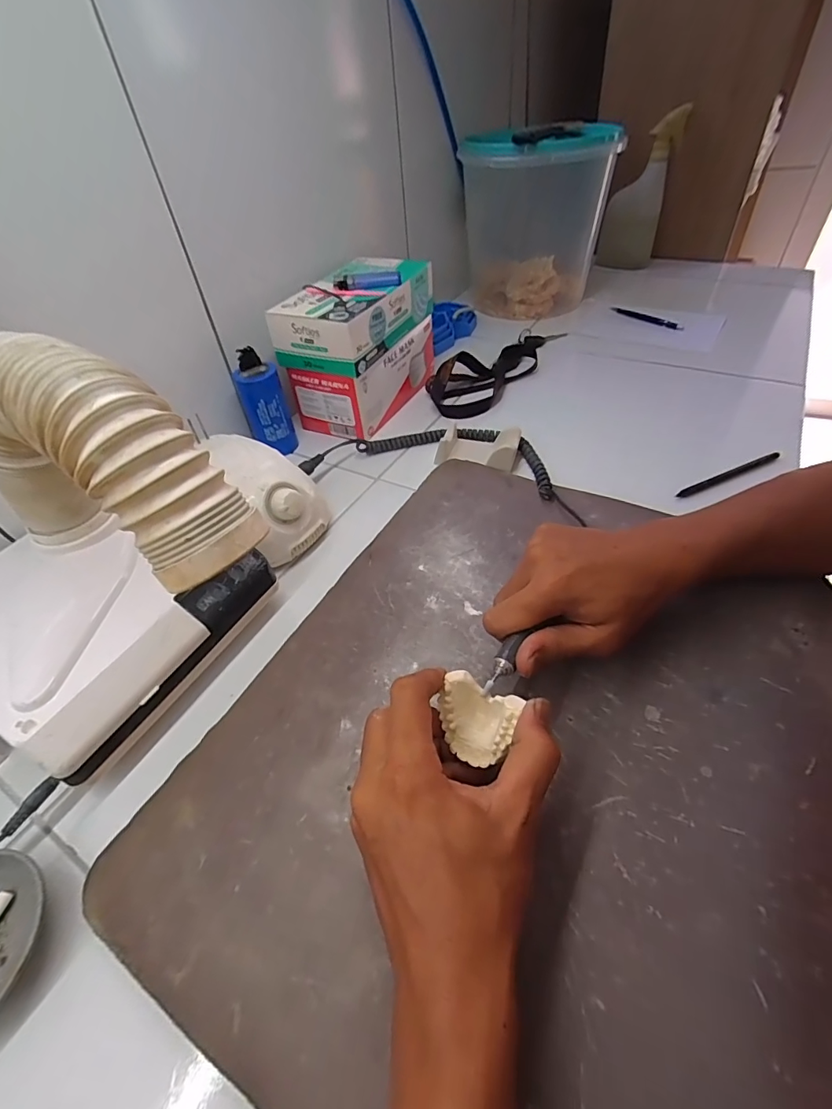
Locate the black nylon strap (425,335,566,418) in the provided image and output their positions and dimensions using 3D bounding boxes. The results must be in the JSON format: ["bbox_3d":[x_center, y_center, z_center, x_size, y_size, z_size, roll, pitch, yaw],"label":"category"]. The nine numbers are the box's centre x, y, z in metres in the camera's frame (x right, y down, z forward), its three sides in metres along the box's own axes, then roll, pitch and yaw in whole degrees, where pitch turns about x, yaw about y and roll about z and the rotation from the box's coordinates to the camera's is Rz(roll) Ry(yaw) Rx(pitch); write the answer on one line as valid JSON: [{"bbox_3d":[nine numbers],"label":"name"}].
[{"bbox_3d":[0.131,-0.281,0.675,0.289,0.035,0.096,-35,53,-26],"label":"black nylon strap"}]

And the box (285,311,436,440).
[{"bbox_3d":[-0.062,-0.249,0.633,0.103,0.081,0.201,19,51,22],"label":"box"}]

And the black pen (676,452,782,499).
[{"bbox_3d":[0.328,-0.083,0.486,0.133,0.010,0.010,-21,48,-14],"label":"black pen"}]

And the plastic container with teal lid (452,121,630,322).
[{"bbox_3d":[0.201,-0.574,0.811,0.236,0.243,0.243,5,47,11],"label":"plastic container with teal lid"}]

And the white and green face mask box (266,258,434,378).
[{"bbox_3d":[-0.073,-0.304,0.580,0.114,0.067,0.207,15,49,20],"label":"white and green face mask box"}]

